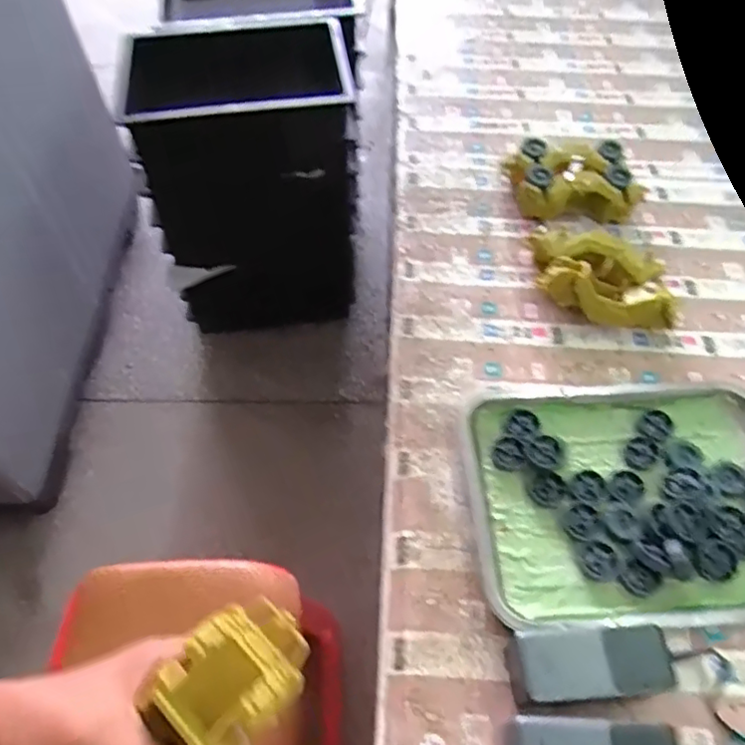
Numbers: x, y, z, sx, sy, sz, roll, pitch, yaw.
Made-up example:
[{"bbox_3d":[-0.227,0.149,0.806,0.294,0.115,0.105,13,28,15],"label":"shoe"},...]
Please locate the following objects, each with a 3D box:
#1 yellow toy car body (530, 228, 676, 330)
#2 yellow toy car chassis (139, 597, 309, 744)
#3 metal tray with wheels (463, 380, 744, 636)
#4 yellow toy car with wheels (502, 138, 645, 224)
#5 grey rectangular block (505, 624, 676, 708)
[{"bbox_3d":[0.295,-0.121,0.790,0.172,0.060,0.128,8,55,5],"label":"yellow toy car body"},{"bbox_3d":[-0.101,0.182,0.284,0.051,0.030,0.166,40,84,24],"label":"yellow toy car chassis"},{"bbox_3d":[0.275,0.125,0.634,0.352,0.029,0.265,-4,55,-4],"label":"metal tray with wheels"},{"bbox_3d":[0.288,-0.279,0.889,0.170,0.067,0.124,3,55,2],"label":"yellow toy car with wheels"},{"bbox_3d":[0.184,0.253,0.519,0.127,0.048,0.053,-4,56,-3],"label":"grey rectangular block"}]

